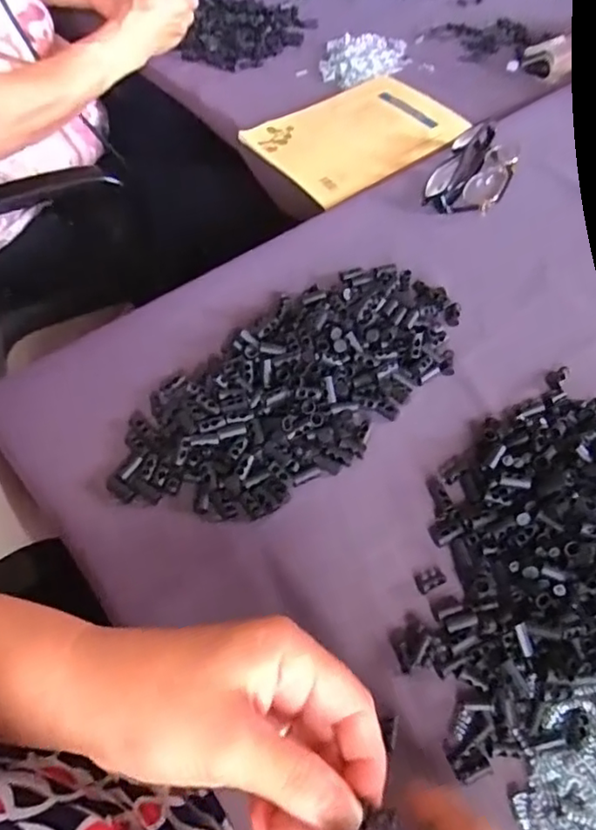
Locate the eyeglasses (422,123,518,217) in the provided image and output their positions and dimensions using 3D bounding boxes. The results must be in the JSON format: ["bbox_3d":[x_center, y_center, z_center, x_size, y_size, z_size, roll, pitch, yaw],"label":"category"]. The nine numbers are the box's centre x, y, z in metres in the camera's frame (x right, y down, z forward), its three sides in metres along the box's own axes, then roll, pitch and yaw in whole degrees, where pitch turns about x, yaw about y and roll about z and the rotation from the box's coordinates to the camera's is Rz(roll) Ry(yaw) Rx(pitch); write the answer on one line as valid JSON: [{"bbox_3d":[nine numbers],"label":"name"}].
[{"bbox_3d":[0.169,-0.234,0.562,0.064,0.029,0.131,24,56,13],"label":"eyeglasses"}]

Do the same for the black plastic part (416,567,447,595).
[{"bbox_3d":[0.077,0.095,0.343,0.018,0.005,0.011,-22,58,-18],"label":"black plastic part"}]

